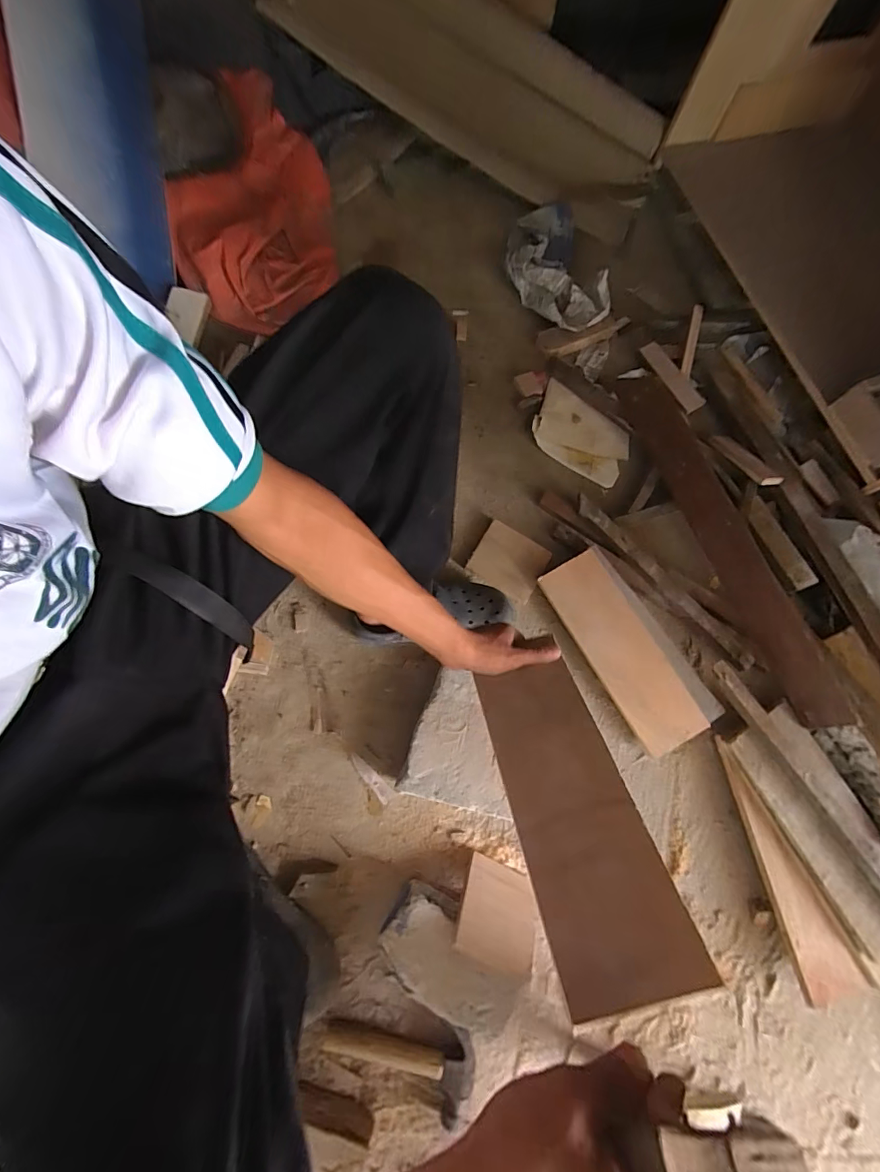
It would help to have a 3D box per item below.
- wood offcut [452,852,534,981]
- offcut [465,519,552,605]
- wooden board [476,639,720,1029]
[{"bbox_3d":[0.082,0.468,0.641,0.112,0.020,0.125,25,33,-1],"label":"wood offcut"},{"bbox_3d":[0.127,-0.046,0.809,0.126,0.018,0.105,32,76,5],"label":"offcut"},{"bbox_3d":[0.122,0.202,0.425,0.113,0.019,0.292,-10,43,-5],"label":"wooden board"}]

